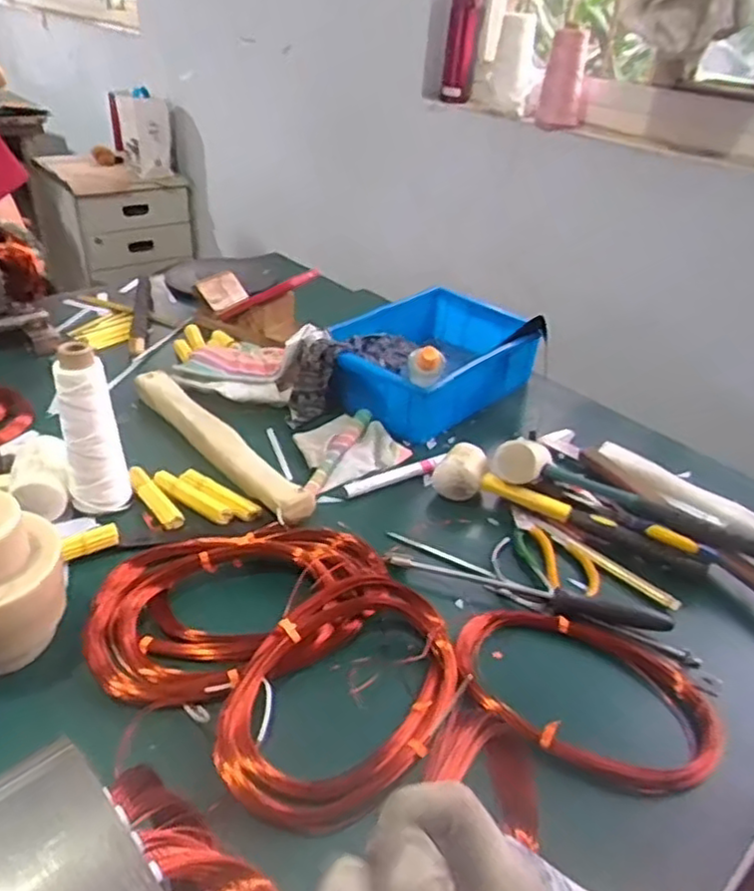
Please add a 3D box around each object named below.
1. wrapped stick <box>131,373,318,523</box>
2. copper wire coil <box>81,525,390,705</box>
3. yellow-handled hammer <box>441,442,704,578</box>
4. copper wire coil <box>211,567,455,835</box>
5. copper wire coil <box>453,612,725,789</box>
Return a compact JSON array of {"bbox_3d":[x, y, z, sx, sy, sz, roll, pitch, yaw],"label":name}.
[{"bbox_3d":[-0.183,-0.010,0.780,0.041,0.023,0.337,-23,42,-36],"label":"wrapped stick"},{"bbox_3d":[-0.113,0.125,0.582,0.252,0.033,0.147,-11,37,-26],"label":"copper wire coil"},{"bbox_3d":[0.198,0.068,0.715,0.286,0.043,0.046,19,36,20],"label":"yellow-handled hammer"},{"bbox_3d":[-0.021,0.181,0.524,0.149,0.028,0.227,21,35,20],"label":"copper wire coil"},{"bbox_3d":[0.166,0.192,0.550,0.203,0.031,0.144,14,34,13],"label":"copper wire coil"}]

